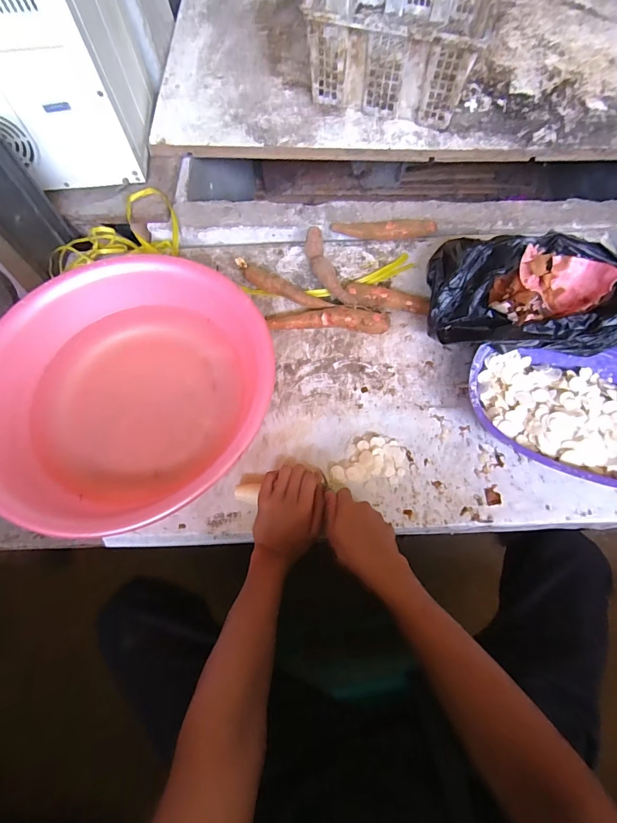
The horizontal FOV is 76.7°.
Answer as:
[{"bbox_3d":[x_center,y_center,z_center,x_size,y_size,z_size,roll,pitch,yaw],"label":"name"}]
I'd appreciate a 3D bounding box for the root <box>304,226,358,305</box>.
[{"bbox_3d":[0.035,-0.256,0.717,0.043,0.039,0.185,-18,69,-8],"label":"root"}]

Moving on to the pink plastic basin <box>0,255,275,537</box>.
[{"bbox_3d":[-0.269,-0.042,0.584,0.407,0.116,0.382,0,68,-1],"label":"pink plastic basin"}]

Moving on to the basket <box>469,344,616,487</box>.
[{"bbox_3d":[0.381,0.003,0.575,0.301,0.070,0.210,12,68,4],"label":"basket"}]

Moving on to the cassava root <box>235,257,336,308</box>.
[{"bbox_3d":[-0.051,-0.220,0.707,0.197,0.033,0.030,31,70,11],"label":"cassava root"}]

